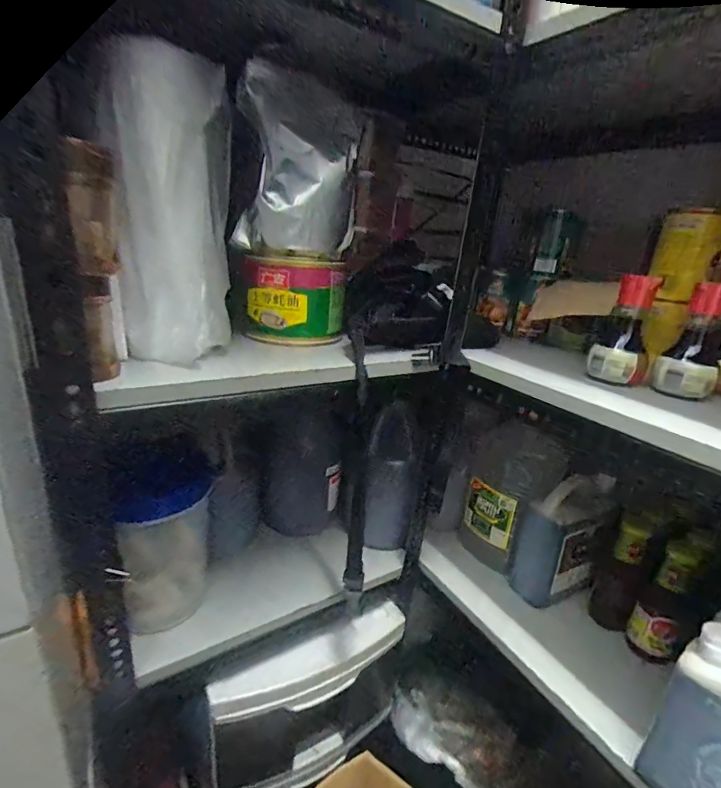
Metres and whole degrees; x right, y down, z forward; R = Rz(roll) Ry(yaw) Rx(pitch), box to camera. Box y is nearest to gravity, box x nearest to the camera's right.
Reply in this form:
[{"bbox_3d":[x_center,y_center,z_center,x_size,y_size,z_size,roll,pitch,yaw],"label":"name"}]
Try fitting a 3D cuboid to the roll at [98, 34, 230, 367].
[{"bbox_3d":[-0.199,-0.182,0.468,0.113,0.296,0.083,-1,20,-15],"label":"roll"}]

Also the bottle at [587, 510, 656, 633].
[{"bbox_3d":[0.407,0.279,0.681,0.058,0.175,0.067,17,23,32],"label":"bottle"}]

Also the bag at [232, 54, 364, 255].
[{"bbox_3d":[-0.078,-0.302,0.574,0.167,0.216,0.055,-5,22,-24],"label":"bag"}]

